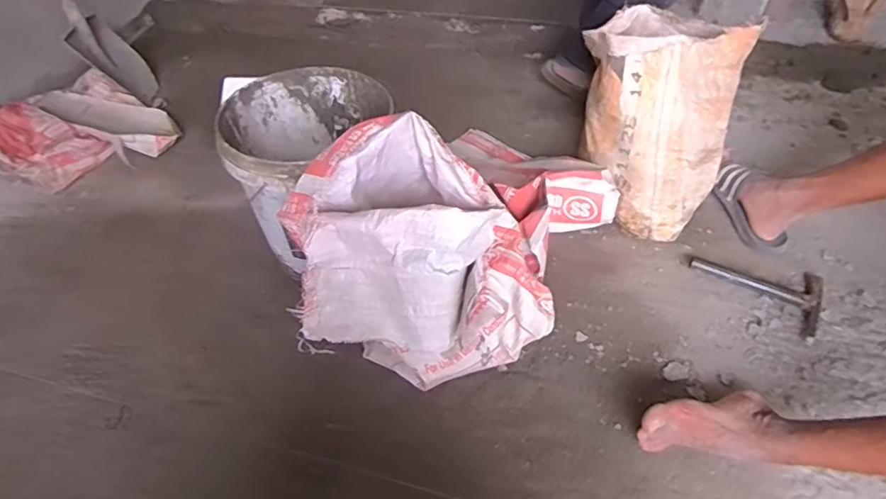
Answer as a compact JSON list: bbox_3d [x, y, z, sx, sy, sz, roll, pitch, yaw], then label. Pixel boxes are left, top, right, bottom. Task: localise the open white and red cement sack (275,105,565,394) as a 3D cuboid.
[{"bbox_3d":[-0.020,0.008,0.889,0.409,0.302,0.304,5,47,5],"label":"open white and red cement sack"}]

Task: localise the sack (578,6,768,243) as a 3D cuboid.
[{"bbox_3d":[0.447,-0.279,1.170,0.311,0.330,0.374,15,49,16],"label":"sack"}]

